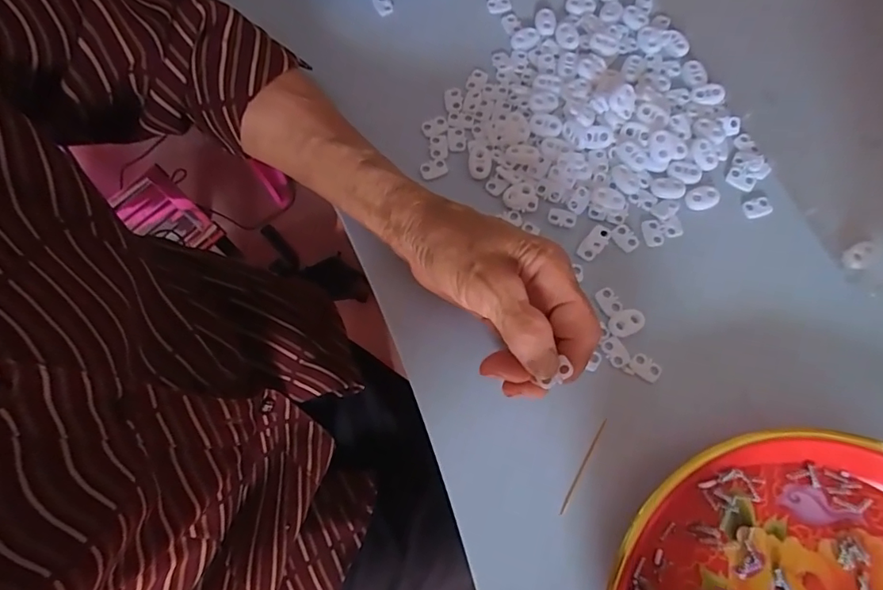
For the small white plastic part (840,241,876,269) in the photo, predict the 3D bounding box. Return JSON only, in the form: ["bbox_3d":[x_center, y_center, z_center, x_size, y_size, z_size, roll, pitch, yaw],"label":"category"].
[{"bbox_3d":[0.261,-0.025,0.325,0.023,0.004,0.014,-29,73,-7],"label":"small white plastic part"}]

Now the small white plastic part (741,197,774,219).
[{"bbox_3d":[0.207,-0.057,0.341,0.018,0.004,0.013,-16,72,-3],"label":"small white plastic part"}]

